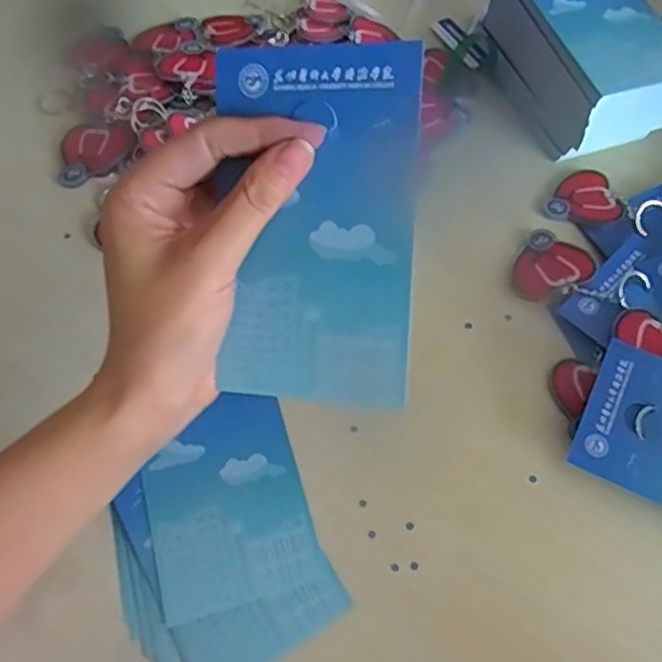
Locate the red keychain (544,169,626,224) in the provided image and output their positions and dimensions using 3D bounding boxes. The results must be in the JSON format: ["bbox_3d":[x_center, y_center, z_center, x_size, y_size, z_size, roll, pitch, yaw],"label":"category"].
[{"bbox_3d":[0.174,-0.091,0.443,0.053,0.004,0.046,-18,64,-13],"label":"red keychain"}]

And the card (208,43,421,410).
[{"bbox_3d":[-0.007,-0.039,0.246,0.076,0.004,0.132,4,99,16],"label":"card"}]

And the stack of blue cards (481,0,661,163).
[{"bbox_3d":[0.179,-0.195,0.456,0.088,0.070,0.140,-18,64,-13],"label":"stack of blue cards"}]

